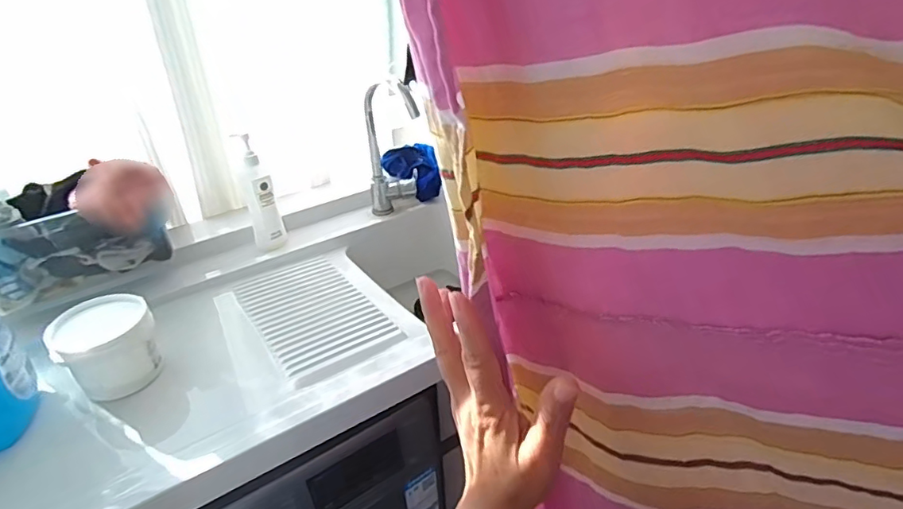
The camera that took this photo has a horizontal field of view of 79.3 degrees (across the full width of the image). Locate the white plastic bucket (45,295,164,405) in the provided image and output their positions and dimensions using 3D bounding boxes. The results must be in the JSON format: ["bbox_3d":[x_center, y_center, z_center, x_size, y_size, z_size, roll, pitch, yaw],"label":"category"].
[{"bbox_3d":[-0.471,0.128,0.750,0.120,0.097,0.113,-2,31,1],"label":"white plastic bucket"}]

